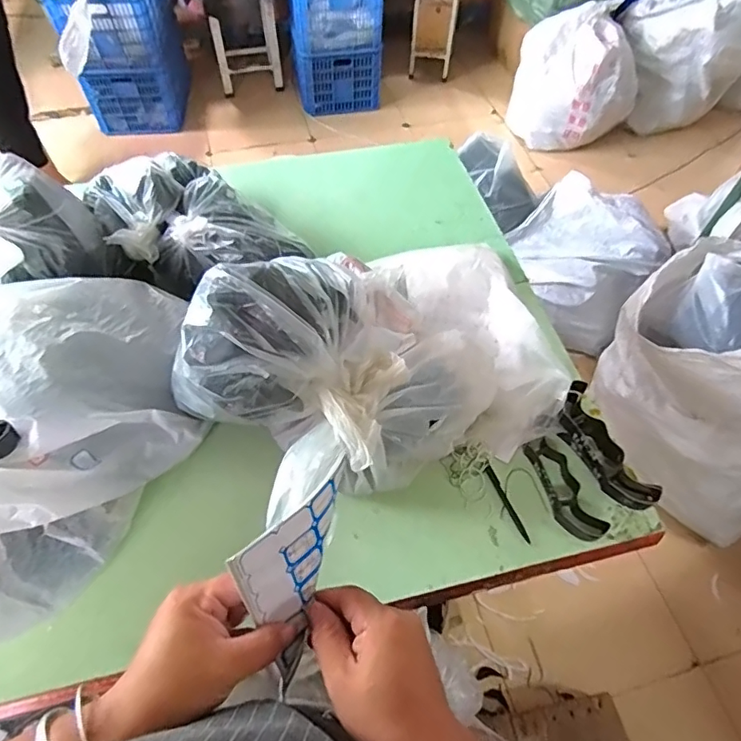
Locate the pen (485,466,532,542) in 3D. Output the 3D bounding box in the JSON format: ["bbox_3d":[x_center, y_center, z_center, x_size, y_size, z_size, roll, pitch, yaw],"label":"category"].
[{"bbox_3d":[0.217,0.210,0.816,0.016,0.008,0.129,-19,60,-14],"label":"pen"}]

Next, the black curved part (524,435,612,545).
[{"bbox_3d":[0.304,0.186,0.817,0.054,0.037,0.169,-15,59,-11],"label":"black curved part"}]

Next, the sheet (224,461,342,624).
[{"bbox_3d":[-0.051,0.130,0.366,0.092,0.077,0.011,-30,34,-36],"label":"sheet"}]

